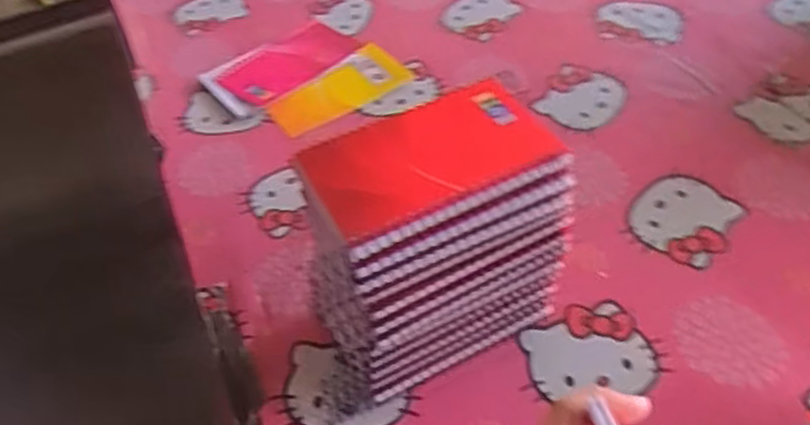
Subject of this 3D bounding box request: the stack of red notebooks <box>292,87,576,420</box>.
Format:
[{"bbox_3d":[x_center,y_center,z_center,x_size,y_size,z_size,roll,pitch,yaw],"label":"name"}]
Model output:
[{"bbox_3d":[0.010,0.021,0.456,0.153,0.142,0.094,-22,48,-13],"label":"stack of red notebooks"}]

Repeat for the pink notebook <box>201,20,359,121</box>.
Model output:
[{"bbox_3d":[-0.117,-0.142,0.719,0.144,0.015,0.085,-36,53,-24],"label":"pink notebook"}]

